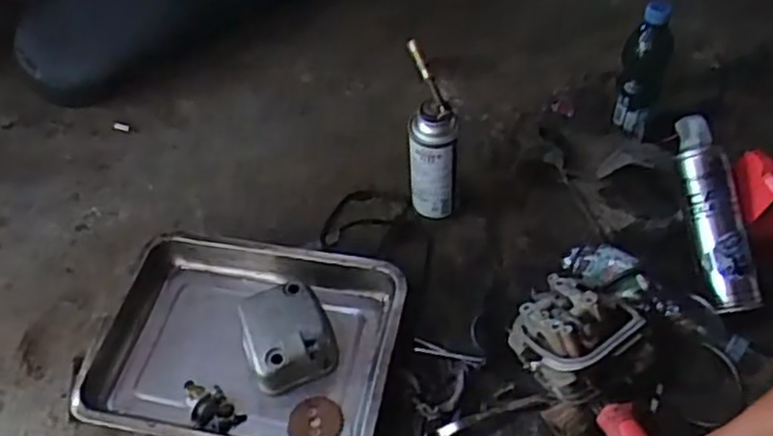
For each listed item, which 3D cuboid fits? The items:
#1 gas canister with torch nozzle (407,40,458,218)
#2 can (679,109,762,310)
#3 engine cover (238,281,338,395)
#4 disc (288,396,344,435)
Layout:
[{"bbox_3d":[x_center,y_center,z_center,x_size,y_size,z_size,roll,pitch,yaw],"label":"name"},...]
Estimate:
[{"bbox_3d":[0.058,-0.095,0.897,0.081,0.229,0.067,6,46,1],"label":"gas canister with torch nozzle"},{"bbox_3d":[0.390,-0.007,0.840,0.057,0.052,0.237,-8,82,-13],"label":"can"},{"bbox_3d":[-0.120,0.137,0.834,0.102,0.057,0.114,-16,50,-20],"label":"engine cover"},{"bbox_3d":[-0.081,0.231,0.792,0.061,0.006,0.064,-6,51,8],"label":"disc"}]

